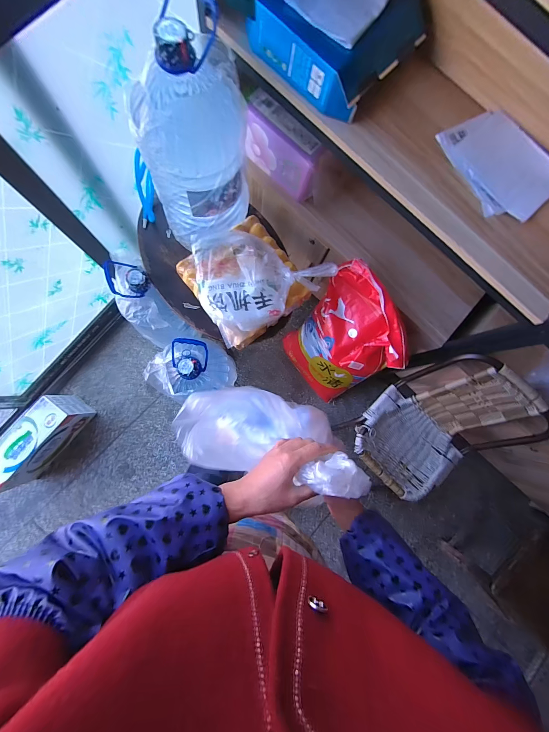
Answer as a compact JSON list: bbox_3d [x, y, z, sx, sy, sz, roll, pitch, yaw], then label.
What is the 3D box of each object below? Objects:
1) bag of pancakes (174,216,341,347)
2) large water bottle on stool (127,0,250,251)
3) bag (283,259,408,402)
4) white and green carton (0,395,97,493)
[{"bbox_3d":[-0.076,-0.255,0.785,0.305,0.137,0.290,-36,89,-8],"label":"bag of pancakes"},{"bbox_3d":[-0.196,-0.532,0.689,0.254,0.406,0.261,-4,85,-6],"label":"large water bottle on stool"},{"bbox_3d":[0.226,-0.071,1.038,0.253,0.507,0.369,-40,89,-8],"label":"bag"},{"bbox_3d":[-0.894,0.288,1.071,0.128,0.209,0.365,39,82,-1],"label":"white and green carton"}]

